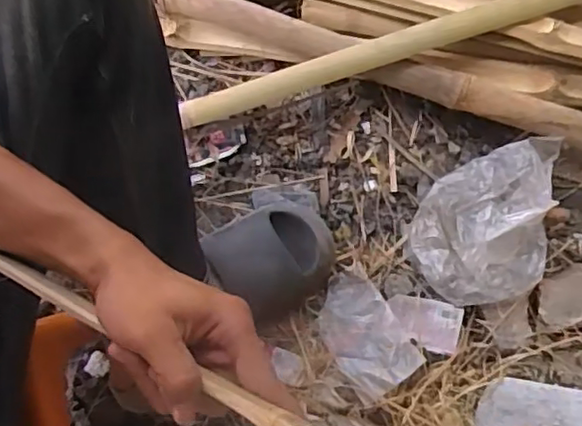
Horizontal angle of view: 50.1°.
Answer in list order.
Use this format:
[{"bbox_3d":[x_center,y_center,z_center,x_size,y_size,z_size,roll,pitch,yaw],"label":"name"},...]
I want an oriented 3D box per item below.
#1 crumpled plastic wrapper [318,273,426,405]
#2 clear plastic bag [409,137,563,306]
[{"bbox_3d":[0.083,0.141,0.733,0.086,0.034,0.139,-31,77,-7],"label":"crumpled plastic wrapper"},{"bbox_3d":[0.231,0.005,0.747,0.150,0.066,0.206,10,75,4],"label":"clear plastic bag"}]

